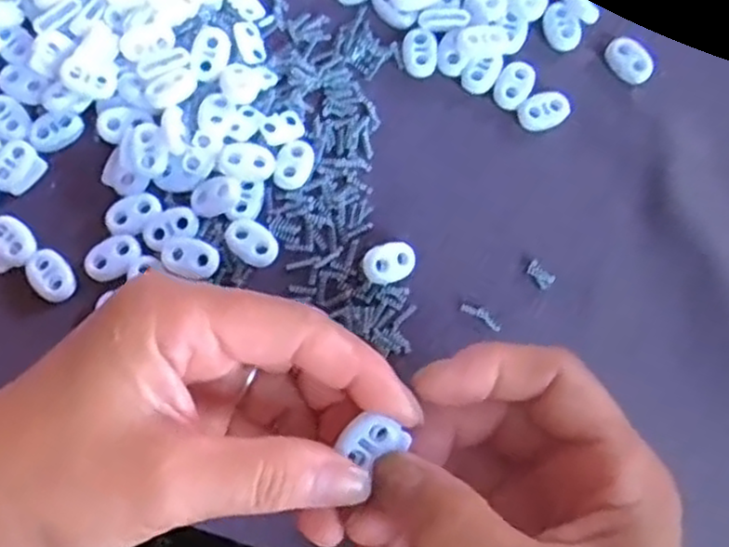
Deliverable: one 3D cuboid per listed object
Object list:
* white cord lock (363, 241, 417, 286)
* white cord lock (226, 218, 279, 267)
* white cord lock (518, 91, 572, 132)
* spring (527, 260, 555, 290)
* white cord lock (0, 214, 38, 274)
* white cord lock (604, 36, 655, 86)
[{"bbox_3d":[0.010,-0.005,0.291,0.022,0.008,0.014,-22,77,-6],"label":"white cord lock"},{"bbox_3d":[-0.045,-0.012,0.291,0.022,0.009,0.017,42,79,9],"label":"white cord lock"},{"bbox_3d":[0.079,-0.071,0.313,0.024,0.004,0.016,-26,77,-7],"label":"white cord lock"},{"bbox_3d":[0.072,0.000,0.296,0.012,0.004,0.007,44,78,11],"label":"spring"},{"bbox_3d":[-0.144,-0.011,0.290,0.023,0.006,0.020,42,79,9],"label":"white cord lock"},{"bbox_3d":[0.118,-0.095,0.320,0.022,0.006,0.015,42,79,9],"label":"white cord lock"}]

